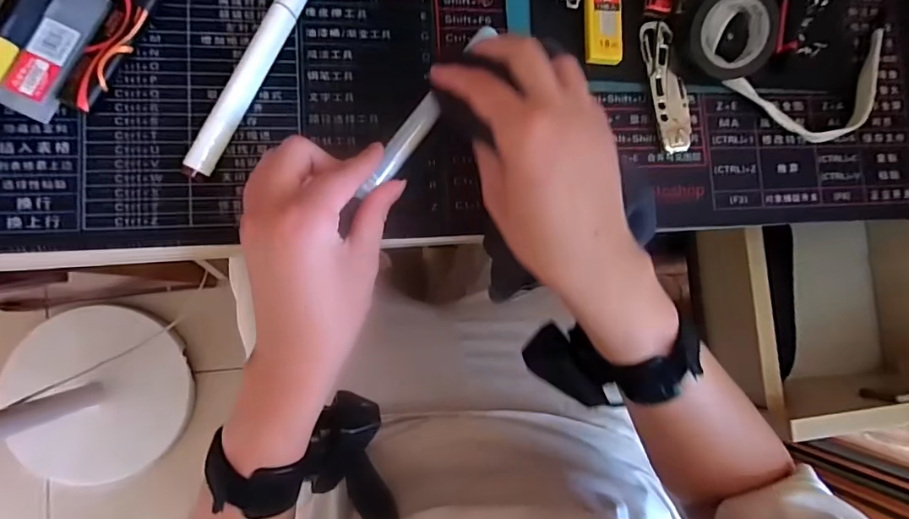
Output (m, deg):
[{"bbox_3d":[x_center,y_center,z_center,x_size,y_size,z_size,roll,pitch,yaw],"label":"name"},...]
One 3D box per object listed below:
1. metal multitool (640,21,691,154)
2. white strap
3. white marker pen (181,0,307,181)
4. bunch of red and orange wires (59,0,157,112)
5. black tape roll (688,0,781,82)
[{"bbox_3d":[0.145,-0.117,0.325,0.026,0.009,0.087,-12,87,-9],"label":"metal multitool"},{"bbox_3d":[0.264,-0.118,0.343,0.128,0.014,0.064,-20,88,-9],"label":"white strap"},{"bbox_3d":[-0.119,-0.116,0.287,0.013,0.015,0.151,26,82,-5],"label":"white marker pen"},{"bbox_3d":[-0.198,-0.120,0.274,0.018,0.015,0.077,26,82,-5],"label":"bunch of red and orange wires"},{"bbox_3d":[0.183,-0.149,0.318,0.061,0.026,0.055,-35,91,-9],"label":"black tape roll"}]

